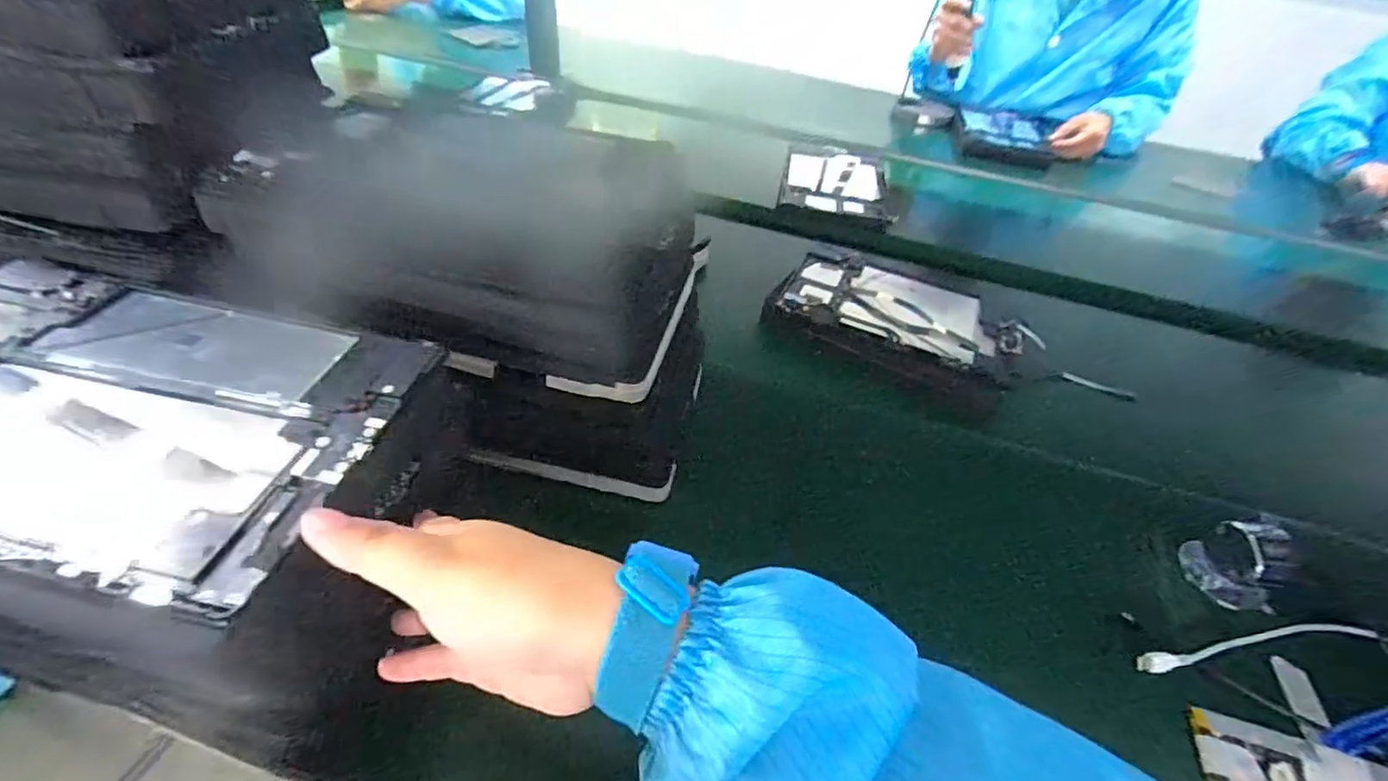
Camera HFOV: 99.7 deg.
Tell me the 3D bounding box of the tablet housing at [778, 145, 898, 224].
[{"bbox_3d":[0.216,-0.319,0.882,0.157,0.015,0.241,11,45,5],"label":"tablet housing"}]

